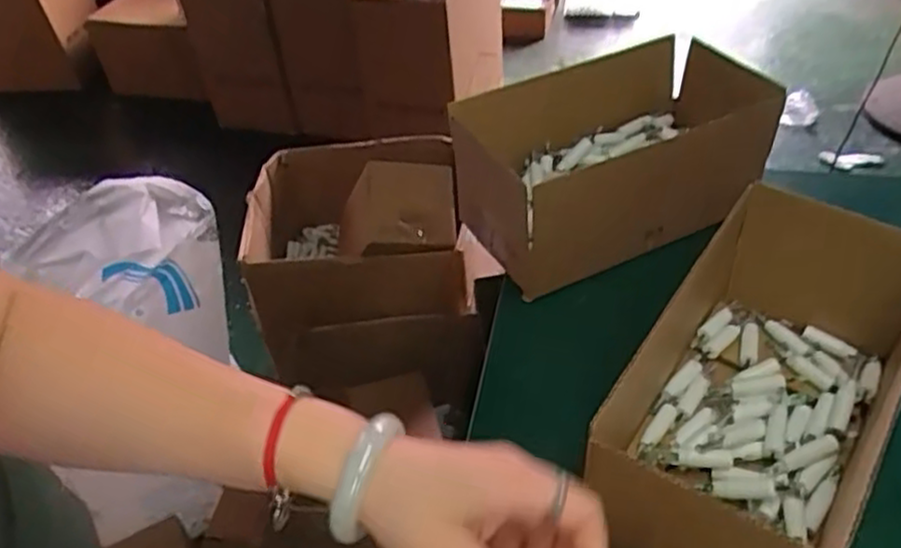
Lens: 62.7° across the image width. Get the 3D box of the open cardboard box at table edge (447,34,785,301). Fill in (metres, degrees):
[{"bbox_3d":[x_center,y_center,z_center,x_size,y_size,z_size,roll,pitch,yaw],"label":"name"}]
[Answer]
[{"bbox_3d":[0.148,-0.108,0.715,0.294,0.128,0.178,-20,44,-15],"label":"open cardboard box at table edge"}]

